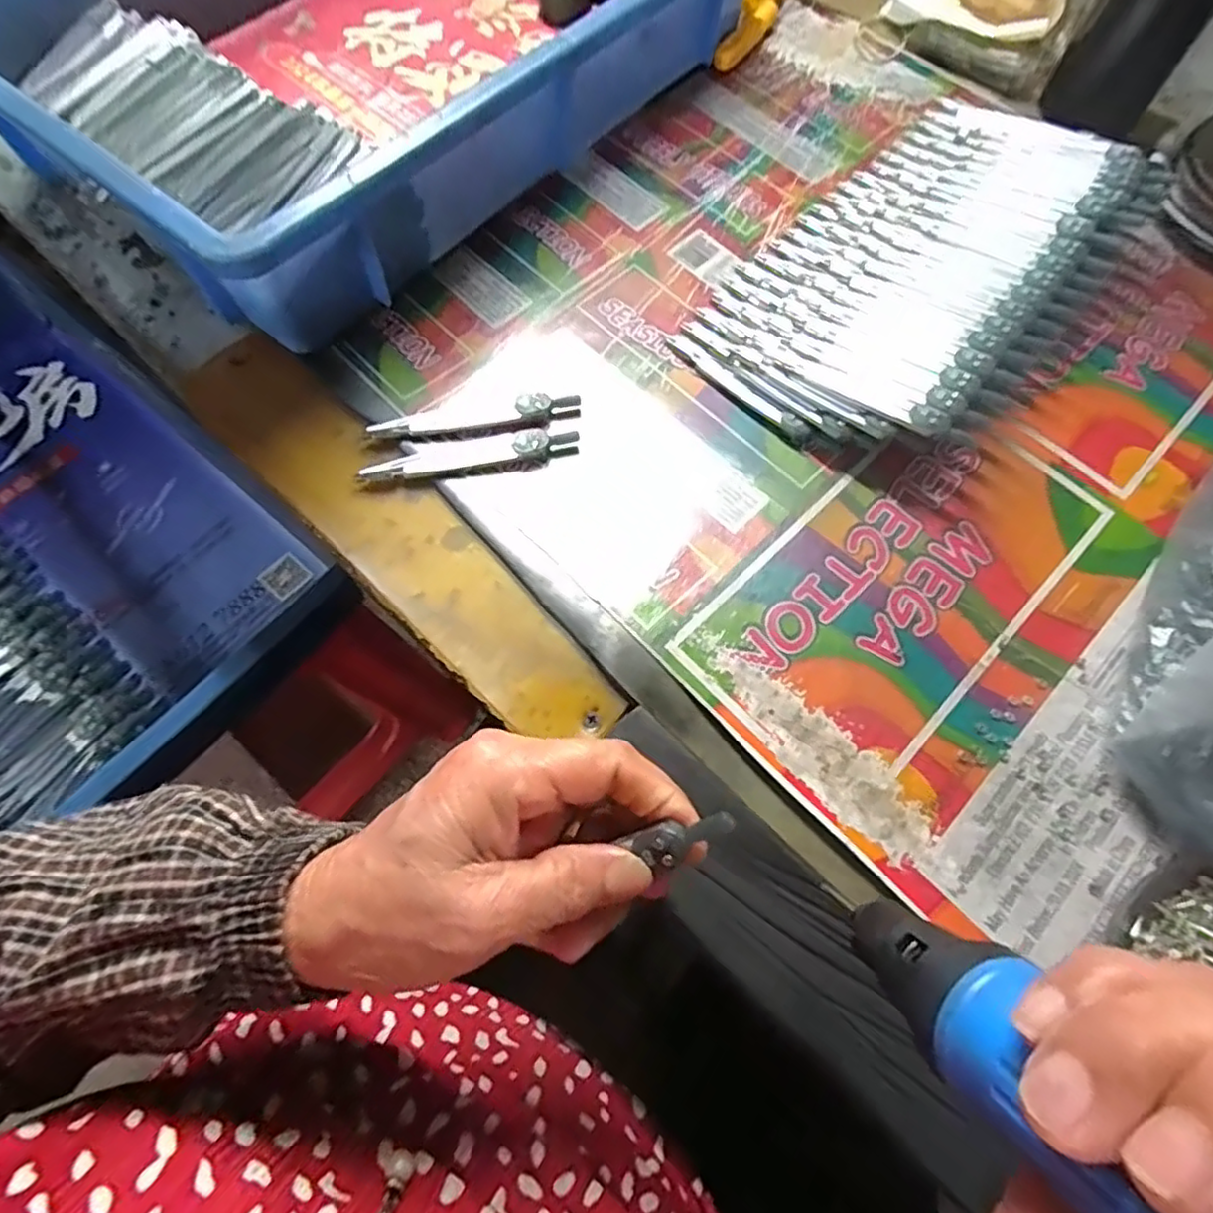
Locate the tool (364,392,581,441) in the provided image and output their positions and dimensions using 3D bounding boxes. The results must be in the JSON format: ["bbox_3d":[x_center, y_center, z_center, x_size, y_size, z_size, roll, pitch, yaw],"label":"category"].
[{"bbox_3d":[-0.067,-0.094,0.335,0.107,0.010,0.019,-9,69,-5],"label":"tool"}]

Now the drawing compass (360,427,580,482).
[{"bbox_3d":[-0.067,-0.074,0.326,0.104,0.010,0.016,-9,69,-5],"label":"drawing compass"}]

